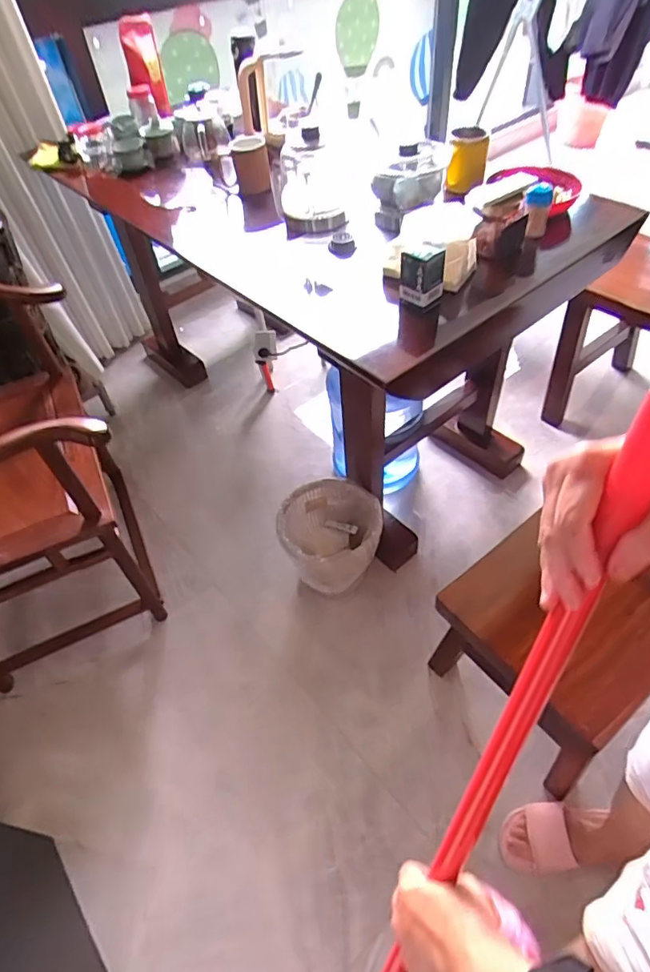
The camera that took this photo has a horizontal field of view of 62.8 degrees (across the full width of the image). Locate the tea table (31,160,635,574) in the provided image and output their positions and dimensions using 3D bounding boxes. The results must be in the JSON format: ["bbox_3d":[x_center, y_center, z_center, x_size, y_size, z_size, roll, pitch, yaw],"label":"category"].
[{"bbox_3d":[-0.028,-0.408,1.360,0.615,0.683,1.105,-38,59,-23],"label":"tea table"}]

